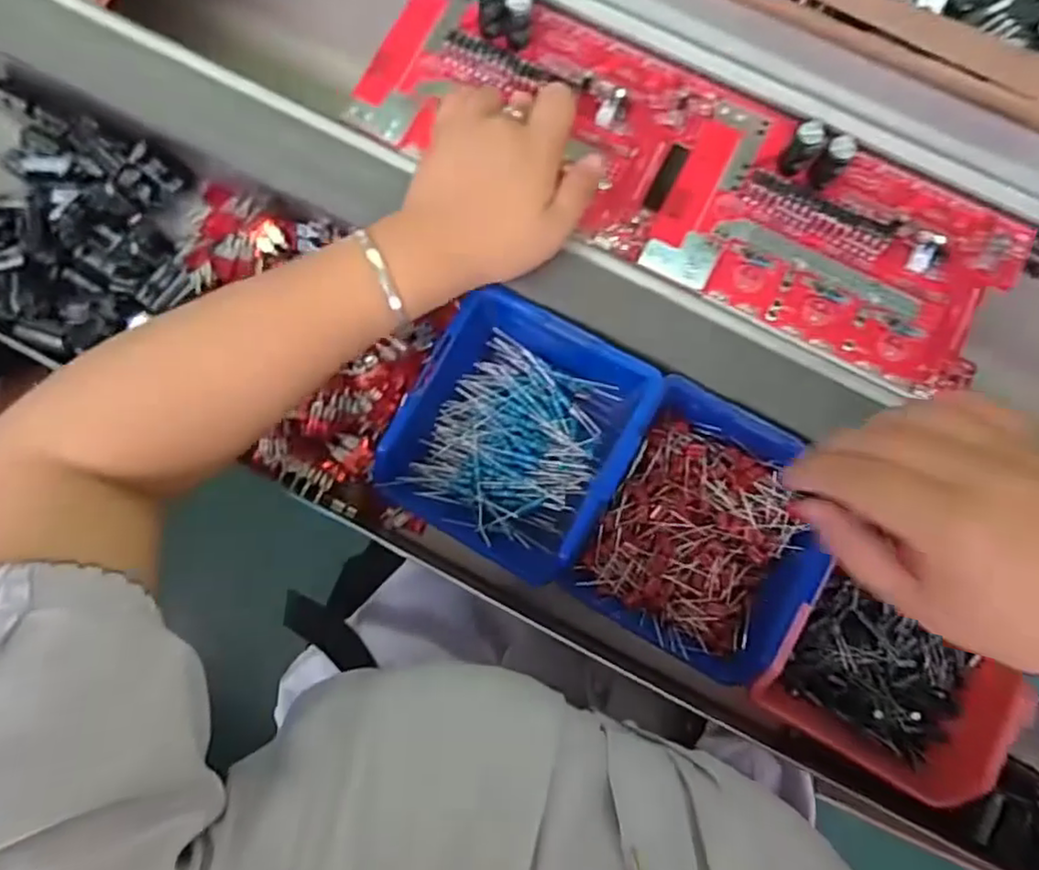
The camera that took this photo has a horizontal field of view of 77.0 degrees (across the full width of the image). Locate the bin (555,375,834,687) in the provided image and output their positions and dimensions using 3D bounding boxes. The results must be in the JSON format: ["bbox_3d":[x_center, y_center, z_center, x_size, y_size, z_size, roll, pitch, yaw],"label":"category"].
[{"bbox_3d":[0.103,0.054,0.356,0.112,0.045,0.129,29,80,8],"label":"bin"}]

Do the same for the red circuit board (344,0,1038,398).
[{"bbox_3d":[0.095,-0.161,0.379,0.389,0.037,0.130,29,80,4],"label":"red circuit board"}]

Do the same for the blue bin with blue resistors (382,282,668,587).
[{"bbox_3d":[-0.002,0.001,0.369,0.121,0.053,0.131,30,80,8],"label":"blue bin with blue resistors"}]

